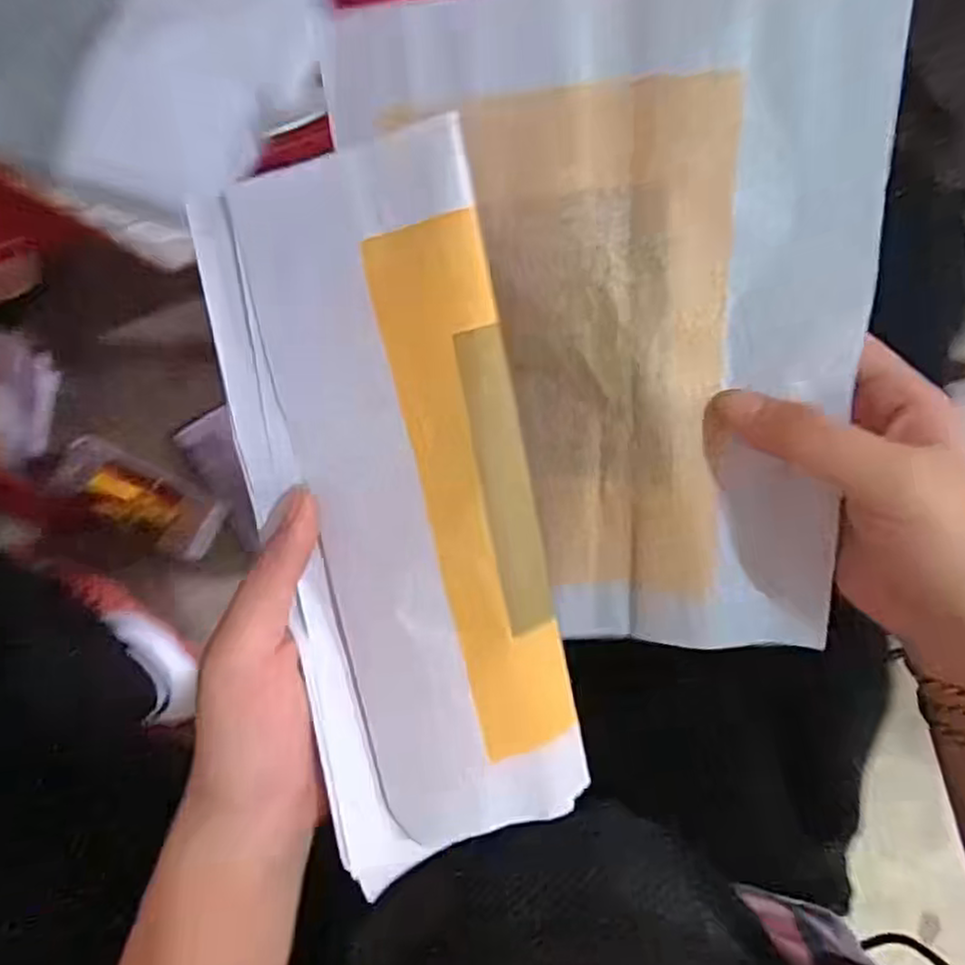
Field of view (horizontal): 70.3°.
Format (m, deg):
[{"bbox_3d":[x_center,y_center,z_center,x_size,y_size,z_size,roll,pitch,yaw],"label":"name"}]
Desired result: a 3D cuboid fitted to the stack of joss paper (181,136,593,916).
[{"bbox_3d":[-0.028,0.016,0.235,0.092,0.031,0.237,-12,100,-7],"label":"stack of joss paper"}]

